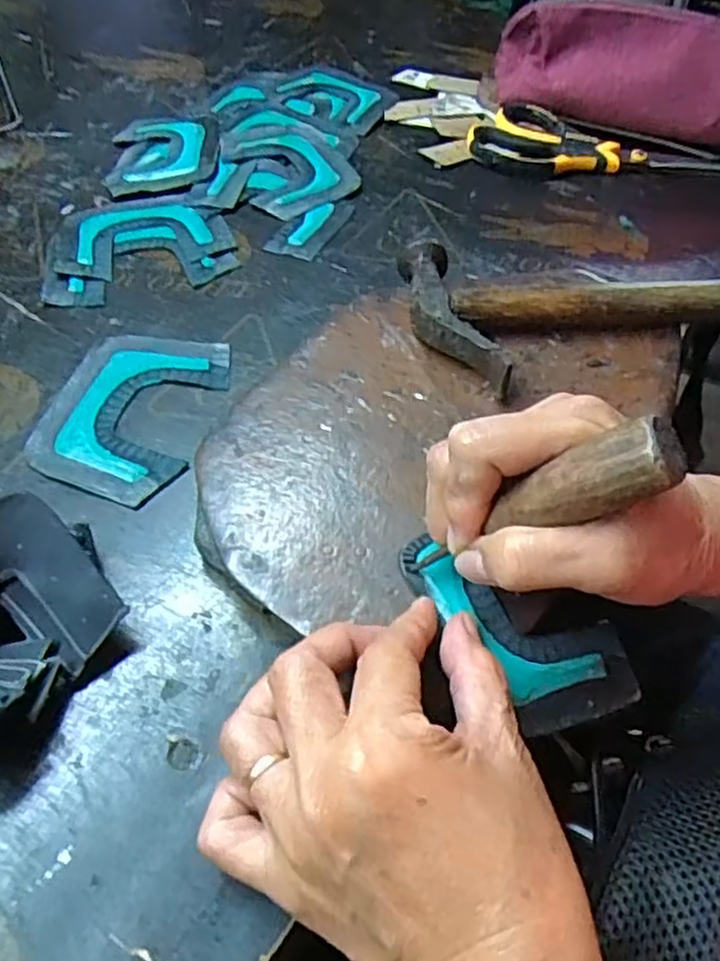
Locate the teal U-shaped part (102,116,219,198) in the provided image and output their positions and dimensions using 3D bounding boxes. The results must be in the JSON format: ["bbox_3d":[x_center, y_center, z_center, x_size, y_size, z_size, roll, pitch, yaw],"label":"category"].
[{"bbox_3d":[-0.142,-0.238,0.518,0.074,0.010,0.103,-5,52,-4],"label":"teal U-shaped part"}]

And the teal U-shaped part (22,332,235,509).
[{"bbox_3d":[-0.119,-0.040,0.372,0.079,0.005,0.110,13,53,9],"label":"teal U-shaped part"}]

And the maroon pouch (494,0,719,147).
[{"bbox_3d":[0.218,-0.300,0.532,0.228,0.080,0.045,13,54,8],"label":"maroon pouch"}]

